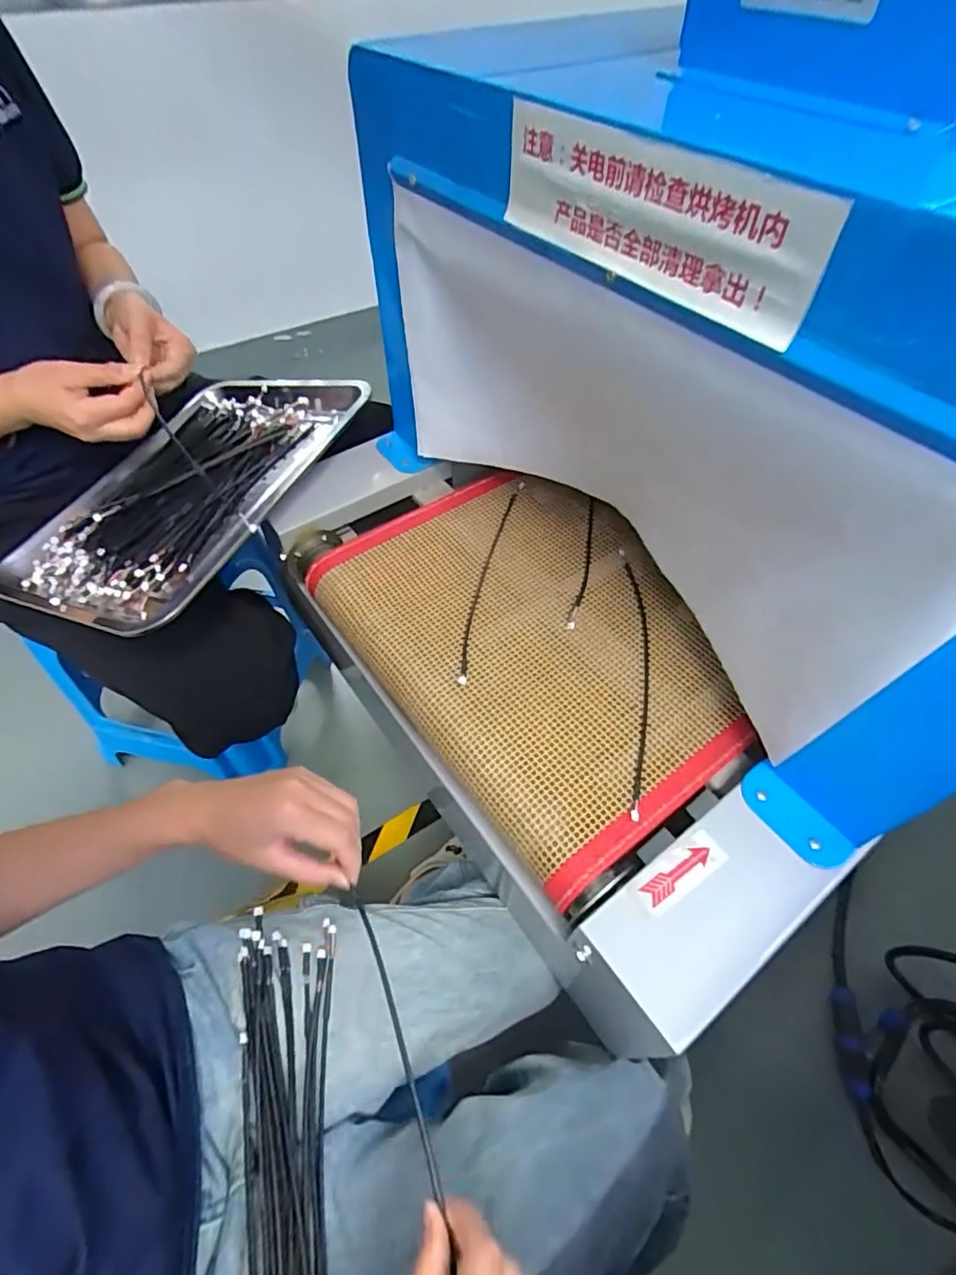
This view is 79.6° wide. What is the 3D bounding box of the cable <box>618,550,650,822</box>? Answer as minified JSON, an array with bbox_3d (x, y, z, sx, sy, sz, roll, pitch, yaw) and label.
[{"bbox_3d":[0.141,0.027,0.503,0.026,0.010,0.276,6,54,4],"label":"cable"}]

